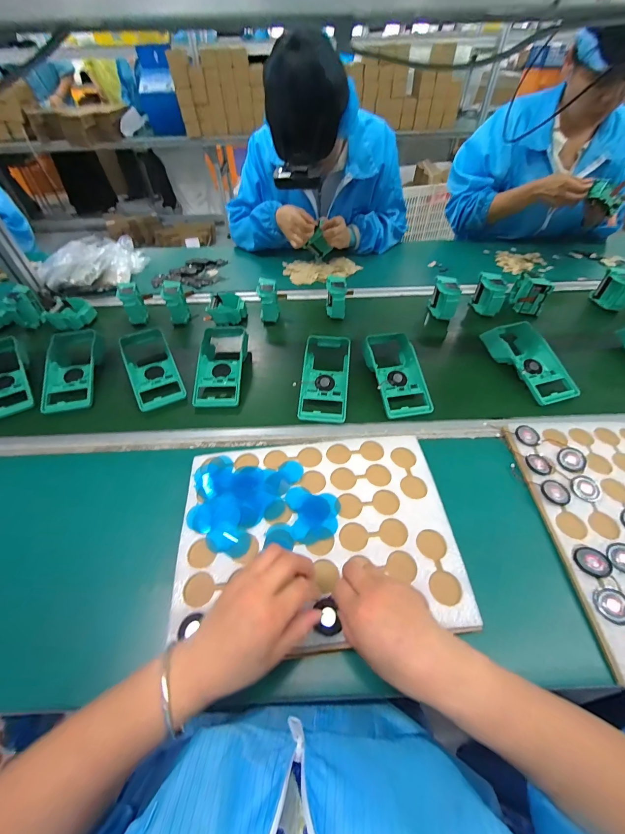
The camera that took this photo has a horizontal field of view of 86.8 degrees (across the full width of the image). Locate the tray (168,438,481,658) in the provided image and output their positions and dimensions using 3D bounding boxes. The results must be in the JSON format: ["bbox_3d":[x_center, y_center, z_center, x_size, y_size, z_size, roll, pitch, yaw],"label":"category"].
[{"bbox_3d":[0.005,0.136,0.404,0.318,0.012,0.235,-4,54,-3],"label":"tray"}]

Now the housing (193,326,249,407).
[{"bbox_3d":[-0.167,-0.101,0.611,0.086,0.040,0.185,-1,54,-1],"label":"housing"}]

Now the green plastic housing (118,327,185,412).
[{"bbox_3d":[-0.299,-0.095,0.613,0.098,0.042,0.192,-23,53,-17],"label":"green plastic housing"}]

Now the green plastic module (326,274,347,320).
[{"bbox_3d":[0.053,-0.263,0.740,0.047,0.077,0.062,0,49,2],"label":"green plastic module"}]

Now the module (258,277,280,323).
[{"bbox_3d":[-0.098,-0.260,0.741,0.043,0.078,0.065,-2,49,-1],"label":"module"}]

